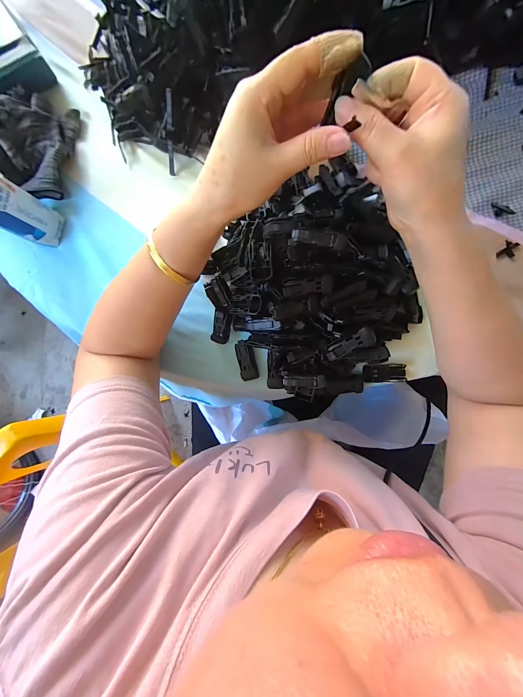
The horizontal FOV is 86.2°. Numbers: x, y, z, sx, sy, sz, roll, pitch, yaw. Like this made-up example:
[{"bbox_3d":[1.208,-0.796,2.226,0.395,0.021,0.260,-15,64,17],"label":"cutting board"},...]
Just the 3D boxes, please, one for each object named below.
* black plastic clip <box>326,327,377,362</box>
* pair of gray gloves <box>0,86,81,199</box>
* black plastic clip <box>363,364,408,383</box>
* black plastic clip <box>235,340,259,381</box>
[{"bbox_3d":[0.086,-0.004,0.272,0.048,0.014,0.018,-28,97,17],"label":"black plastic clip"},{"bbox_3d":[-0.303,-0.277,0.356,0.085,0.077,0.142,9,86,7],"label":"pair of gray gloves"},{"bbox_3d":[0.140,0.028,0.314,0.046,0.008,0.020,-2,85,6],"label":"black plastic clip"},{"bbox_3d":[-0.018,0.014,0.334,0.021,0.009,0.047,-14,84,5],"label":"black plastic clip"}]

